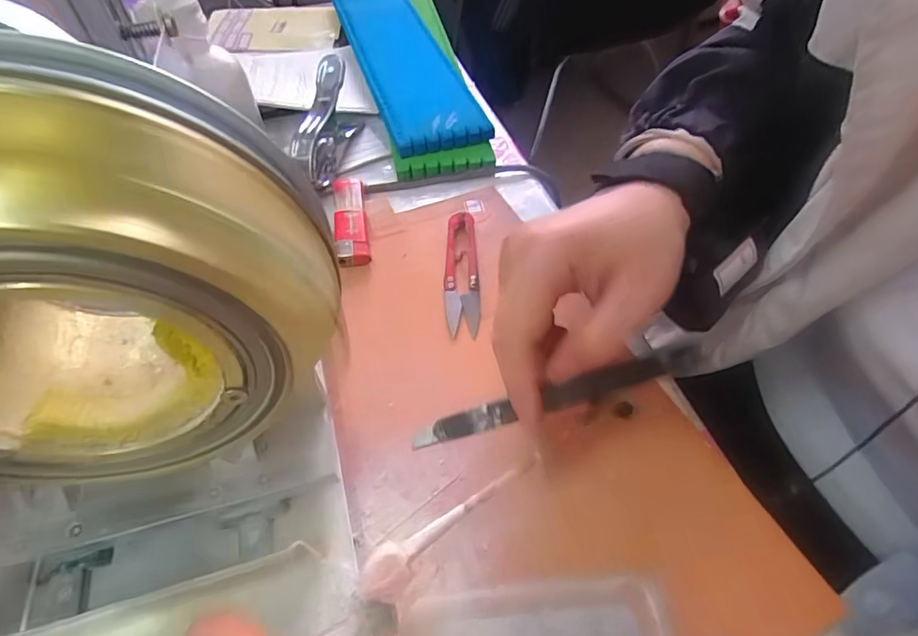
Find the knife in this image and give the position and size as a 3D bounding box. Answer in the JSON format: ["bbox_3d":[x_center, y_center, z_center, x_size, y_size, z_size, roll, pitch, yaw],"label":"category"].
[{"bbox_3d":[0.044,0.036,0.232,0.134,0.009,0.011,-17,54,0],"label":"knife"}]

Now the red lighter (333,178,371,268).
[{"bbox_3d":[-0.079,-0.074,0.364,0.022,0.012,0.093,-9,52,-6],"label":"red lighter"}]

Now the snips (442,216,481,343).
[{"bbox_3d":[0.001,-0.031,0.332,0.022,0.012,0.099,-2,51,-1],"label":"snips"}]

